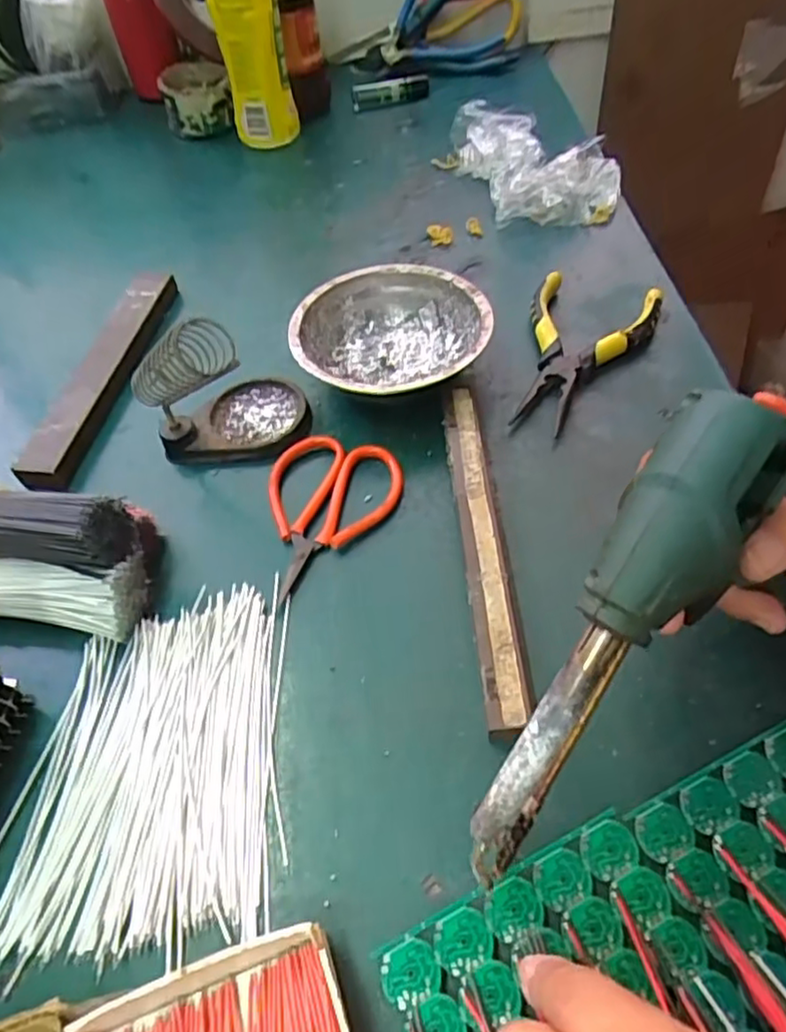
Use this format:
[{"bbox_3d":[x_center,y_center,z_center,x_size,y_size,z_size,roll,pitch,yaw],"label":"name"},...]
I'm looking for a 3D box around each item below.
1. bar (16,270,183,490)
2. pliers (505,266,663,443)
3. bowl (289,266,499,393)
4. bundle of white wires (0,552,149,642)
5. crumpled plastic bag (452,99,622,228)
[{"bbox_3d":[-0.202,-0.105,0.462,0.032,0.021,0.205,5,53,9],"label":"bar"},{"bbox_3d":[0.119,-0.108,0.430,0.080,0.024,0.132,20,57,19],"label":"pliers"},{"bbox_3d":[-0.001,-0.113,0.437,0.124,0.046,0.124,-2,53,3],"label":"bowl"},{"bbox_3d":[-0.203,0.039,0.343,0.144,0.035,0.036,1,53,6],"label":"bundle of white wires"},{"bbox_3d":[0.125,-0.304,0.568,0.104,0.062,0.147,-18,53,-8],"label":"crumpled plastic bag"}]

